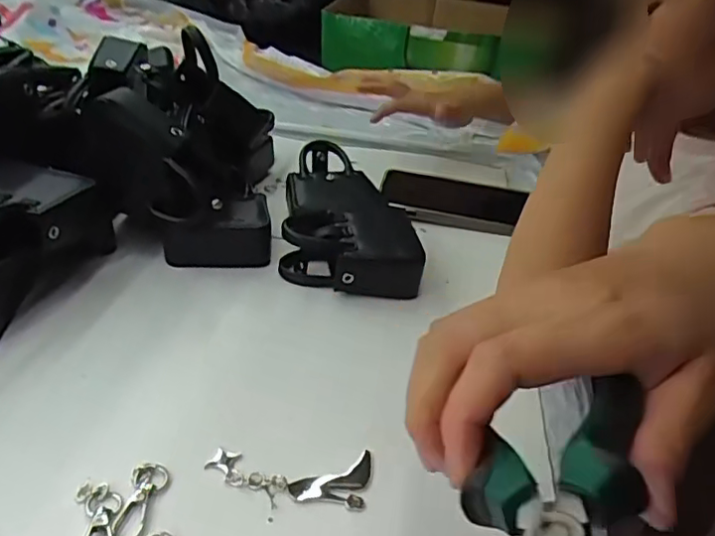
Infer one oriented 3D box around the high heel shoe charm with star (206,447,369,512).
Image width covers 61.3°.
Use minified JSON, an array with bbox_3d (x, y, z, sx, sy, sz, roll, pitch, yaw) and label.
[{"bbox_3d":[-0.032,0.103,0.296,0.078,0.006,0.031,3,33,-6],"label":"high heel shoe charm with star"}]

